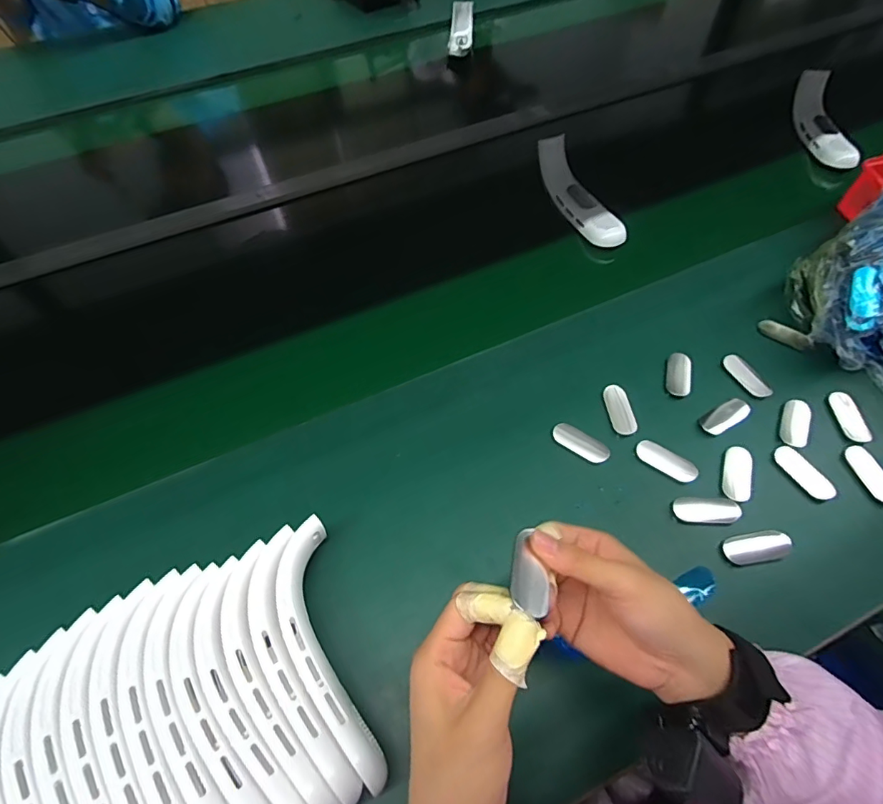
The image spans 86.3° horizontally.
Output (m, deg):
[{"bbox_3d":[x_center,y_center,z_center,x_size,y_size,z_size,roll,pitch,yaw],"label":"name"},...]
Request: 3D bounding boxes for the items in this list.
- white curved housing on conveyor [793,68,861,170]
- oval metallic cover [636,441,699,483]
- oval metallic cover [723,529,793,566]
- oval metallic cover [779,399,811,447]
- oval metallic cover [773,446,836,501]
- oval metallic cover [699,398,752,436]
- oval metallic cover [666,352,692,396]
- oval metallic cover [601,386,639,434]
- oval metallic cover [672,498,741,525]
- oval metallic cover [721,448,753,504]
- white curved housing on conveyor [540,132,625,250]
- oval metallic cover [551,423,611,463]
[{"bbox_3d":[0.608,-0.444,0.744,0.035,0.059,0.205,1,59,3],"label":"white curved housing on conveyor"},{"bbox_3d":[0.224,0.058,0.467,0.058,0.004,0.025,32,67,21],"label":"oval metallic cover"},{"bbox_3d":[0.283,0.130,0.421,0.058,0.008,0.026,-11,59,-2],"label":"oval metallic cover"},{"bbox_3d":[0.365,0.022,0.485,0.024,0.005,0.057,21,63,16],"label":"oval metallic cover"},{"bbox_3d":[0.352,0.068,0.456,0.025,0.004,0.059,-29,62,-12],"label":"oval metallic cover"},{"bbox_3d":[0.296,0.015,0.491,0.056,0.006,0.026,-27,62,-12],"label":"oval metallic cover"},{"bbox_3d":[0.265,-0.032,0.524,0.025,0.004,0.056,14,62,12],"label":"oval metallic cover"},{"bbox_3d":[0.191,0.009,0.505,0.025,0.006,0.058,-9,59,-1],"label":"oval metallic cover"},{"bbox_3d":[0.248,0.101,0.439,0.059,0.004,0.025,0,60,4],"label":"oval metallic cover"},{"bbox_3d":[0.287,0.069,0.455,0.026,0.004,0.058,18,62,14],"label":"oval metallic cover"},{"bbox_3d":[0.199,-0.302,0.675,0.049,0.048,0.200,-19,60,-7],"label":"white curved housing on conveyor"},{"bbox_3d":[0.143,0.042,0.483,0.059,0.004,0.024,31,66,20],"label":"oval metallic cover"}]

